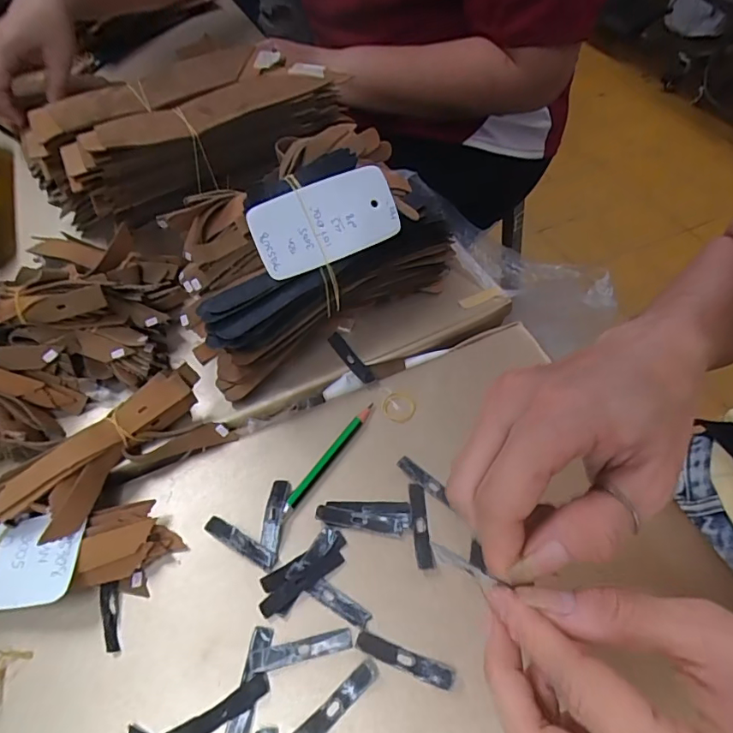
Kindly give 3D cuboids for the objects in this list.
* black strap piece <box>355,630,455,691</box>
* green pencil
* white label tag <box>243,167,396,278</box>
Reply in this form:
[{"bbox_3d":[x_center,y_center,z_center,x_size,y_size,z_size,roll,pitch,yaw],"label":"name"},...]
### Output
[{"bbox_3d":[0.020,0.154,0.265,0.052,0.005,0.011,16,56,13],"label":"black strap piece"},{"bbox_3d":[-0.024,0.058,0.335,0.008,0.007,0.092,29,60,21],"label":"green pencil"},{"bbox_3d":[-0.027,-0.102,0.352,0.102,0.052,0.005,-24,12,-13],"label":"white label tag"}]

